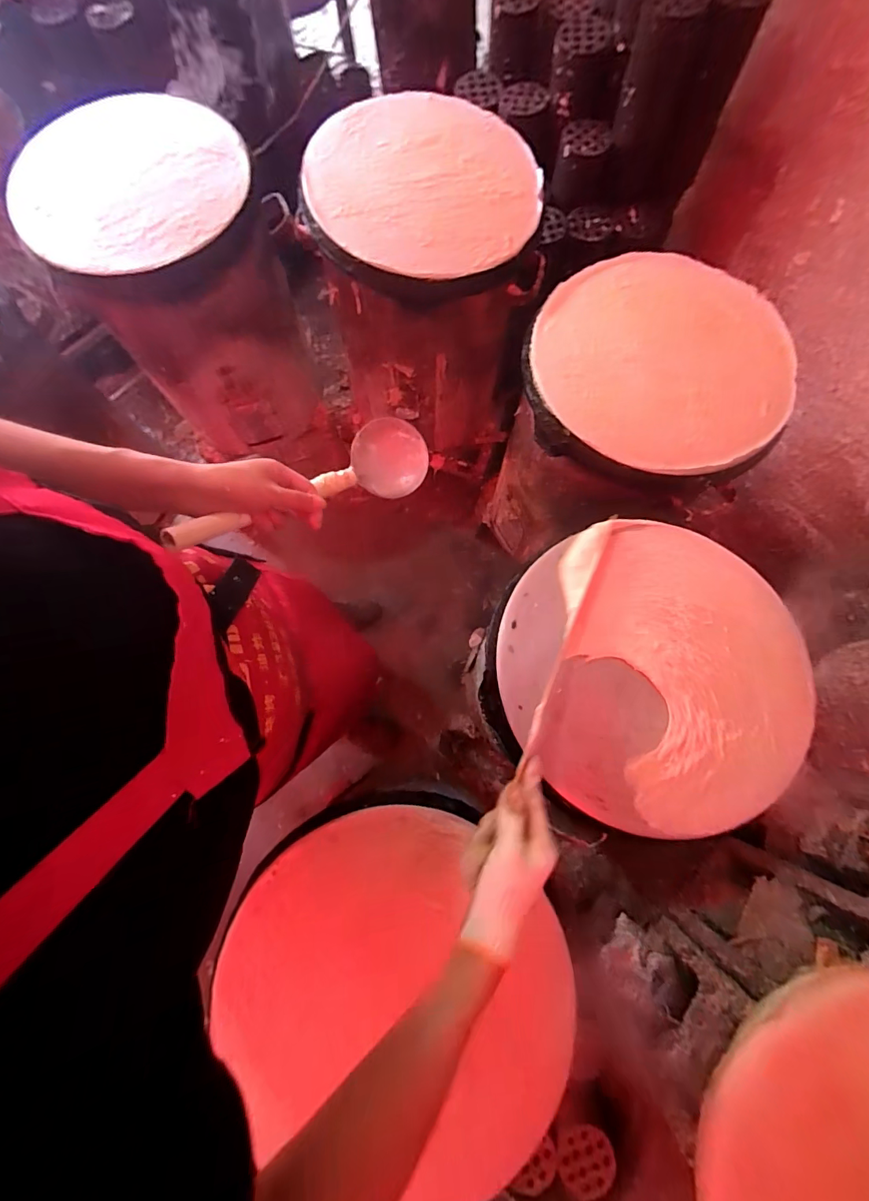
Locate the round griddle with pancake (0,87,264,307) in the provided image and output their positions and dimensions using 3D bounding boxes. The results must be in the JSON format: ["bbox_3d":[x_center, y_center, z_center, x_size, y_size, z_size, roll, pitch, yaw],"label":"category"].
[{"bbox_3d":[-0.488,-0.683,0.728,0.382,0.063,0.378,4,79,-2],"label":"round griddle with pancake"}]

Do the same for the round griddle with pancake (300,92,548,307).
[{"bbox_3d":[-0.019,-0.667,0.707,0.368,0.040,0.373,0,78,-1],"label":"round griddle with pancake"}]

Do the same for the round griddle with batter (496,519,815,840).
[{"bbox_3d":[0.261,0.078,0.530,0.348,0.031,0.364,0,78,-1],"label":"round griddle with batter"}]

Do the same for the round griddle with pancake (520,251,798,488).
[{"bbox_3d":[0.328,-0.347,0.641,0.364,0.033,0.364,0,78,-1],"label":"round griddle with pancake"}]

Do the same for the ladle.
[{"bbox_3d":[-0.128,-0.126,0.467,0.086,0.073,0.327,45,44,8],"label":"ladle"}]

